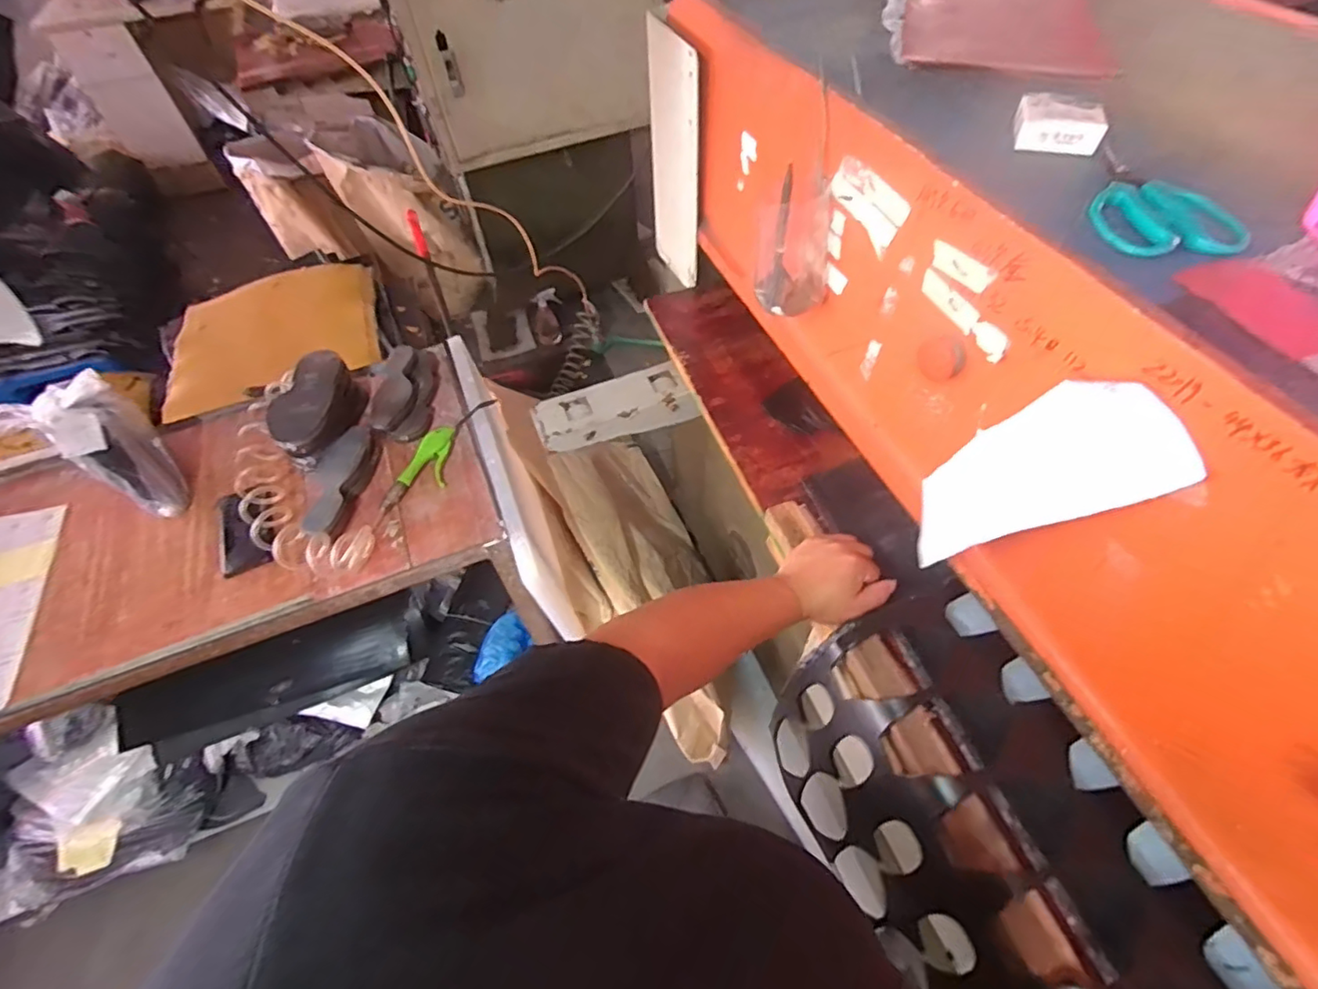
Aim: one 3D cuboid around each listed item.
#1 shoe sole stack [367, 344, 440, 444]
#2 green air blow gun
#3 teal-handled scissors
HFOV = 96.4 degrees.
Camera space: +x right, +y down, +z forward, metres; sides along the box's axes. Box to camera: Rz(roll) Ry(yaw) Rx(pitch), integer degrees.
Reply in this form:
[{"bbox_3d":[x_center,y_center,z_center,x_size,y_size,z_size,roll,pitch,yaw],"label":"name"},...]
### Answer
[{"bbox_3d":[-0.478,-0.191,1.100,0.108,0.057,0.212,-5,53,1],"label":"shoe sole stack"},{"bbox_3d":[-0.381,-0.079,1.040,0.078,0.024,0.276,15,56,15],"label":"green air blow gun"},{"bbox_3d":[0.338,-0.207,0.410,0.081,0.010,0.128,1,53,6],"label":"teal-handled scissors"}]

